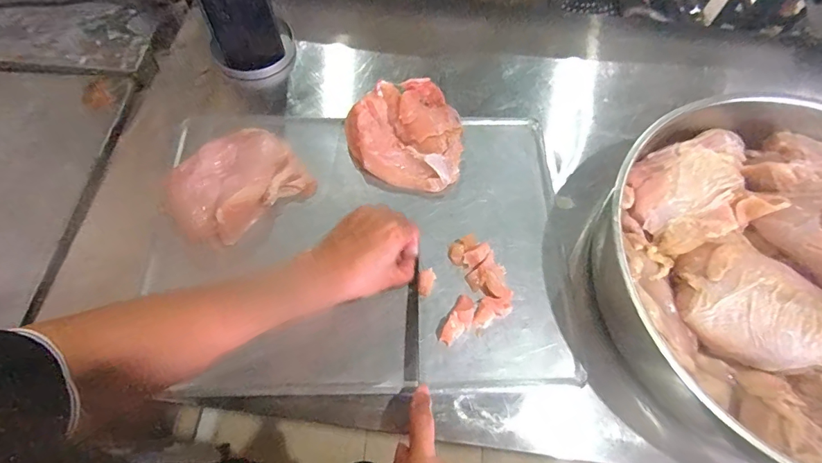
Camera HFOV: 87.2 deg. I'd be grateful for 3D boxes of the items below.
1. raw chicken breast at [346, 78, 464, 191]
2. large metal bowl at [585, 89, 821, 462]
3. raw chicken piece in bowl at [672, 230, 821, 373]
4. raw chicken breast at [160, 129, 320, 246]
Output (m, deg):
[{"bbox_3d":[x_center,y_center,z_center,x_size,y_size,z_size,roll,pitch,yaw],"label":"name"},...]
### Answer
[{"bbox_3d":[-0.006,-0.127,0.527,0.137,0.029,0.146,0,65,0],"label":"raw chicken breast"},{"bbox_3d":[0.378,0.041,0.420,0.379,0.089,0.375,0,65,0],"label":"large metal bowl"},{"bbox_3d":[0.328,0.070,0.393,0.122,0.044,0.156,-39,71,-17],"label":"raw chicken piece in bowl"},{"bbox_3d":[-0.202,-0.060,0.492,0.144,0.038,0.117,-36,70,-16],"label":"raw chicken breast"}]

